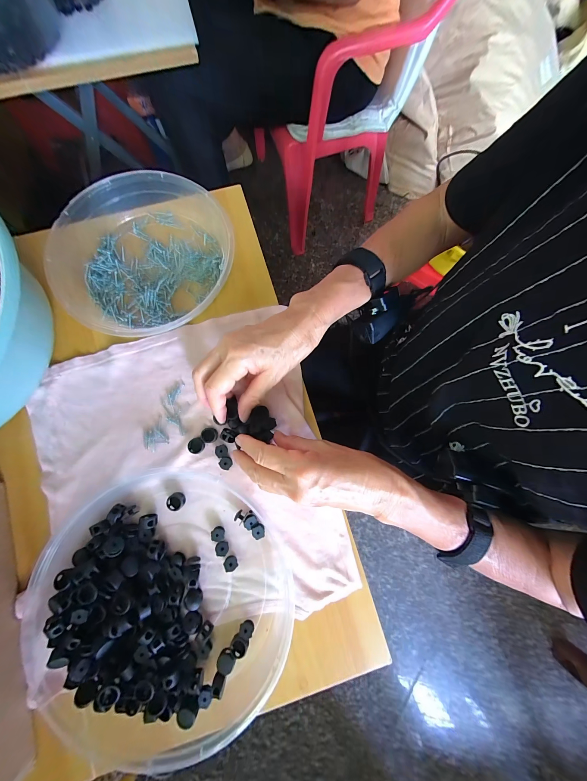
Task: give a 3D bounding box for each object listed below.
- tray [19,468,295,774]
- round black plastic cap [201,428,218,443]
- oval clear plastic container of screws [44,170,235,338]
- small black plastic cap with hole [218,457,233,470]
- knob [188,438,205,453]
[{"bbox_3d":[-0.123,0.198,0.249,0.234,0.030,0.224,0,79,-1],"label":"tray"},{"bbox_3d":[-0.094,0.050,0.290,0.017,0.005,0.016,0,79,-1],"label":"round black plastic cap"},{"bbox_3d":[-0.174,-0.158,0.310,0.204,0.038,0.197,-21,80,-5],"label":"oval clear plastic container of screws"},{"bbox_3d":[-0.074,0.080,0.286,0.013,0.009,0.013,0,79,-1],"label":"small black plastic cap with hole"},{"bbox_3d":[-0.107,0.061,0.287,0.017,0.009,0.016,0,79,-1],"label":"knob"}]

